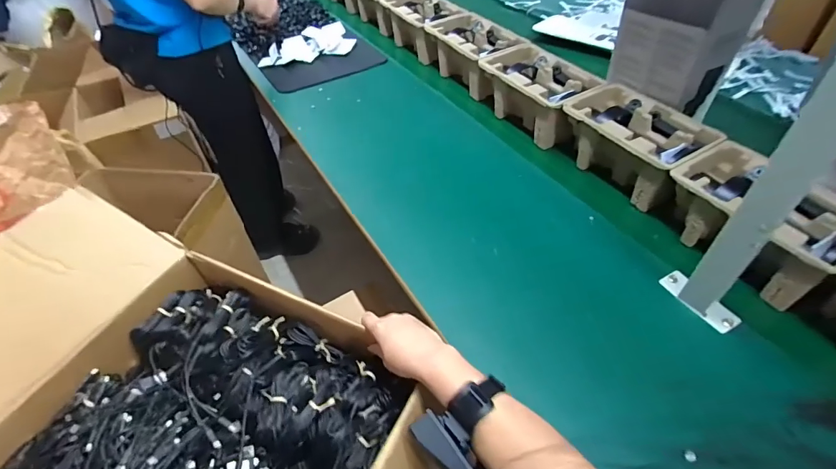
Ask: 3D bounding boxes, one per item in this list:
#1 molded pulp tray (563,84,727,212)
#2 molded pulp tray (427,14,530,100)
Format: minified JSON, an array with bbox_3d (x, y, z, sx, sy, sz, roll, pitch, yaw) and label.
[{"bbox_3d":[0.384,-0.171,0.781,0.159,0.101,0.248,-24,52,-16],"label":"molded pulp tray"},{"bbox_3d":[0.138,-0.437,1.041,0.151,0.099,0.262,-26,53,-17],"label":"molded pulp tray"}]

